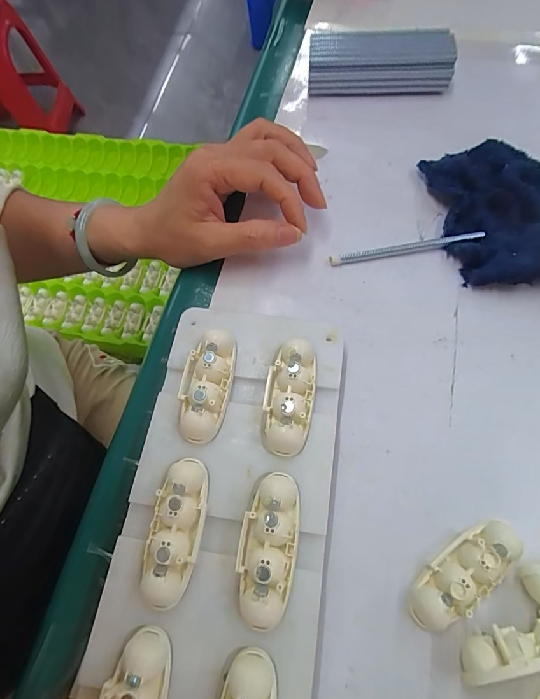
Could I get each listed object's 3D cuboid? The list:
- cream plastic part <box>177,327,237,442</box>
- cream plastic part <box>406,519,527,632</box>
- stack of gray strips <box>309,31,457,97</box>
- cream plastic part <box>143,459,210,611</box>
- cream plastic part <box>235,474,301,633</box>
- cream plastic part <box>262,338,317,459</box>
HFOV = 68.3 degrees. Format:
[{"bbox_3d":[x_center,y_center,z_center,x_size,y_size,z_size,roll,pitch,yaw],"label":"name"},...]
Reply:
[{"bbox_3d":[-0.037,0.018,0.215,0.028,0.015,0.059,6,67,7],"label":"cream plastic part"},{"bbox_3d":[0.093,0.106,0.188,0.062,0.013,0.024,-38,69,-12],"label":"cream plastic part"},{"bbox_3d":[0.091,-0.237,0.329,0.112,0.034,0.040,5,67,7],"label":"stack of gray strips"},{"bbox_3d":[-0.044,0.085,0.188,0.024,0.016,0.062,7,67,8],"label":"cream plastic part"},{"bbox_3d":[-0.001,0.090,0.181,0.026,0.018,0.061,6,67,7],"label":"cream plastic part"},{"bbox_3d":[0.010,0.024,0.209,0.026,0.017,0.061,6,67,7],"label":"cream plastic part"}]

